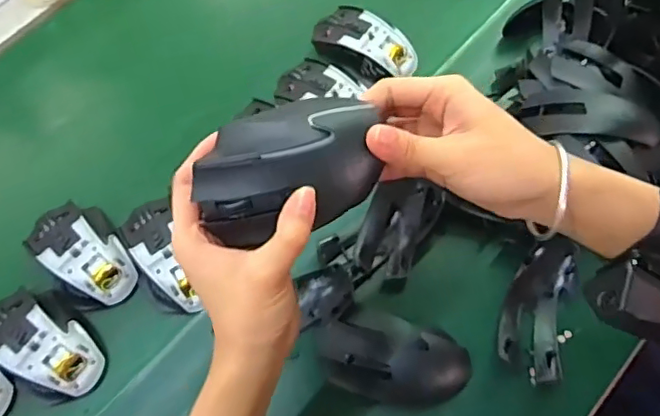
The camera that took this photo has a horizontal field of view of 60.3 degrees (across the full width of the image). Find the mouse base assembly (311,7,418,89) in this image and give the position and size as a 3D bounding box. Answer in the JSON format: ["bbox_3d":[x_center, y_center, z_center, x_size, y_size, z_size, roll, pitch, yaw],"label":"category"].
[{"bbox_3d":[0.036,-0.173,0.599,0.107,0.031,0.065,35,73,16],"label":"mouse base assembly"}]

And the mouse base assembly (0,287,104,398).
[{"bbox_3d":[-0.251,0.118,0.498,0.064,0.033,0.107,-41,71,-13],"label":"mouse base assembly"}]

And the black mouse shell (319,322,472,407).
[{"bbox_3d":[0.052,0.127,0.462,0.124,0.033,0.059,2,67,4],"label":"black mouse shell"}]

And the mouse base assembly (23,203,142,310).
[{"bbox_3d":[-0.230,0.043,0.530,0.070,0.034,0.107,-36,70,-12],"label":"mouse base assembly"}]

